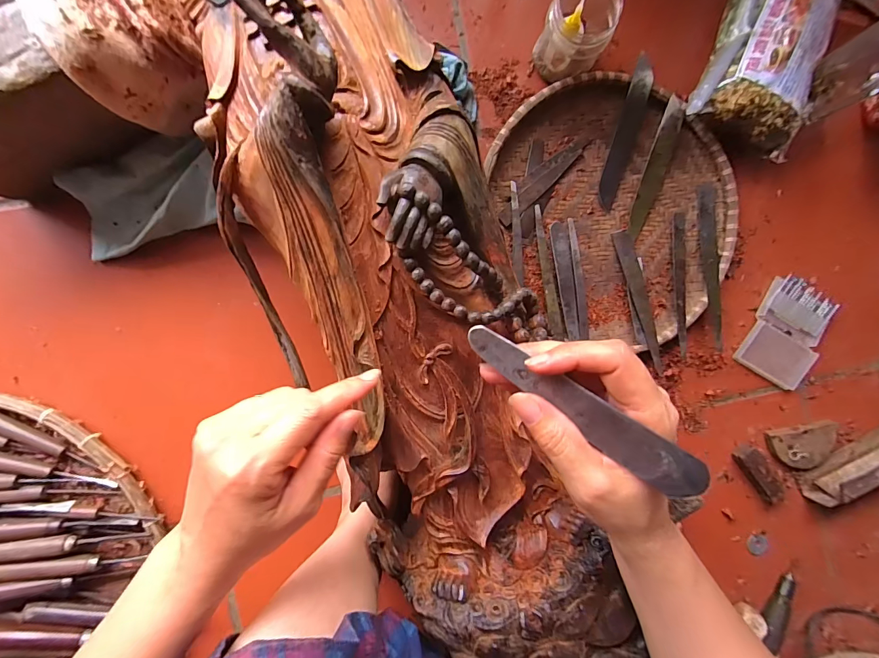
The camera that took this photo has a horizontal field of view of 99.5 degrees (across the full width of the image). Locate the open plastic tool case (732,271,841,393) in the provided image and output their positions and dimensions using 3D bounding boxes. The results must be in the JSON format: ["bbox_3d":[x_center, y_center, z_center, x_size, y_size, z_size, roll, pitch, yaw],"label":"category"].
[{"bbox_3d":[0.483,0.005,0.513,0.102,0.020,0.136,28,88,-6],"label":"open plastic tool case"}]

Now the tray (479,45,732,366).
[{"bbox_3d":[0.234,-0.142,0.477,0.307,0.030,0.346,-34,94,-4],"label":"tray"}]

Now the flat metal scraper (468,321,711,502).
[{"bbox_3d":[0.070,0.040,0.192,0.129,0.004,0.021,34,110,16],"label":"flat metal scraper"}]

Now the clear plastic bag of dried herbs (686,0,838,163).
[{"bbox_3d":[0.407,-0.347,0.465,0.143,0.069,0.230,22,90,-6],"label":"clear plastic bag of dried herbs"}]

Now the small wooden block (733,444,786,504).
[{"bbox_3d":[0.445,0.202,0.513,0.032,0.023,0.084,-35,95,-4],"label":"small wooden block"}]

